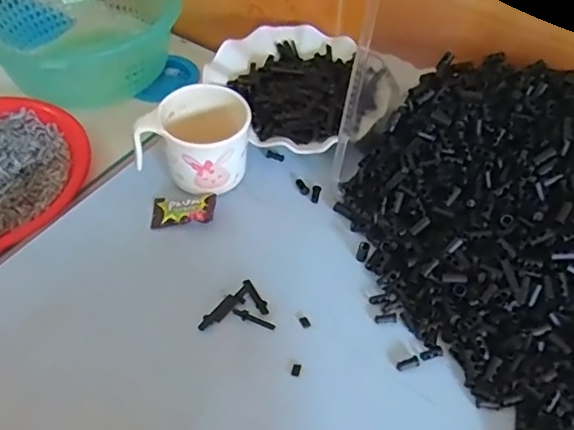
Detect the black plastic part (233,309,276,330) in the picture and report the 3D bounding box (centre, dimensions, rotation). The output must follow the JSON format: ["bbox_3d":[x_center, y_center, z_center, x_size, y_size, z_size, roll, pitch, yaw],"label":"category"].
[{"bbox_3d":[-0.025,0.078,0.430,0.033,0.004,0.007,16,52,13],"label":"black plastic part"}]

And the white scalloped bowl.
[{"bbox_3d":[0.015,-0.131,0.581,0.158,0.035,0.176,-23,54,-18],"label":"white scalloped bowl"}]

